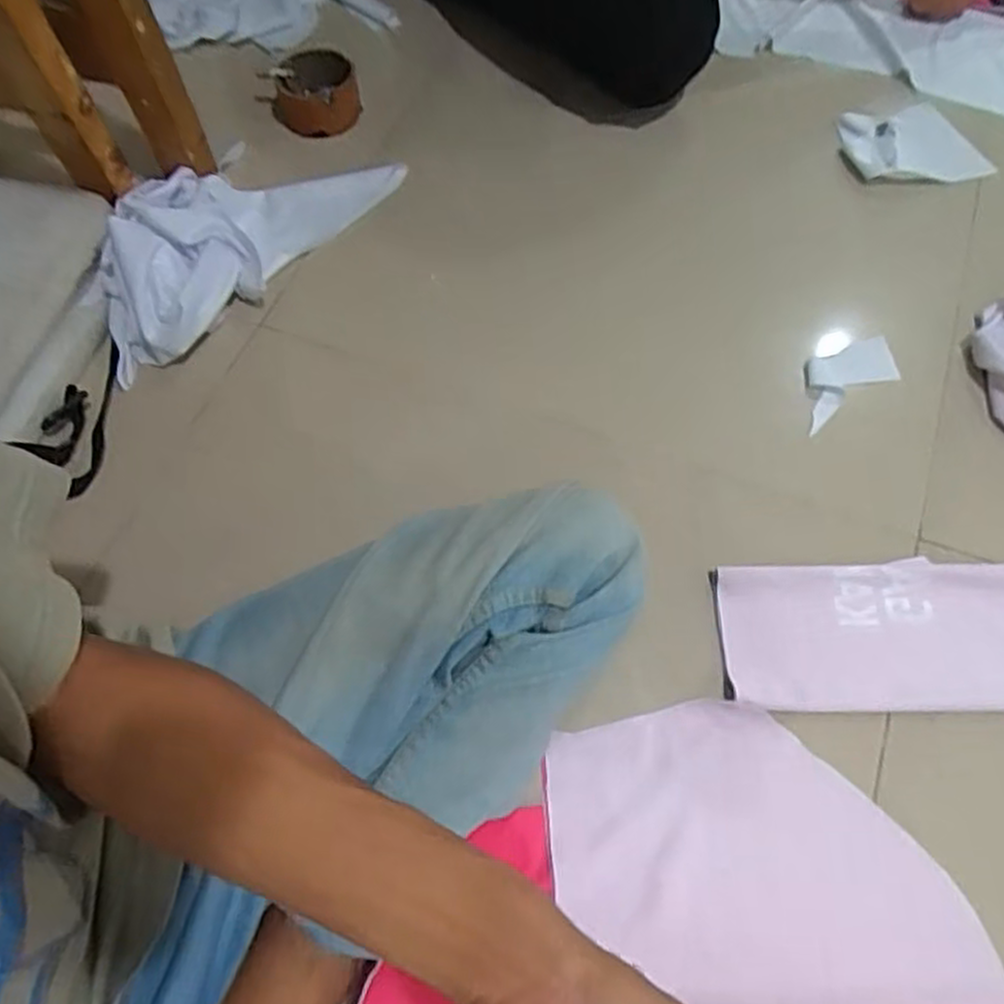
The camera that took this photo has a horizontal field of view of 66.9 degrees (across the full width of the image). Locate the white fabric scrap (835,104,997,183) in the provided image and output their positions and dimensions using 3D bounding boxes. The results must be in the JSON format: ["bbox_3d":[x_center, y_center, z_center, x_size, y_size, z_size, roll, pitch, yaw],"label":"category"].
[{"bbox_3d":[0.410,-0.371,0.778,0.136,0.029,0.101,-5,63,-1],"label":"white fabric scrap"}]

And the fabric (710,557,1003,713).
[{"bbox_3d":[0.307,0.097,0.556,0.293,0.020,0.107,0,62,2],"label":"fabric"}]

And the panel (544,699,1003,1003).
[{"bbox_3d":[0.165,0.232,0.496,0.259,0.018,0.185,-2,62,0],"label":"panel"}]

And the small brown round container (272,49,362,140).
[{"bbox_3d":[-0.202,-0.444,0.818,0.095,0.047,0.102,-10,63,-4],"label":"small brown round container"}]

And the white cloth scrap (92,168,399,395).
[{"bbox_3d":[-0.266,-0.263,0.720,0.160,0.078,0.333,35,69,17],"label":"white cloth scrap"}]

